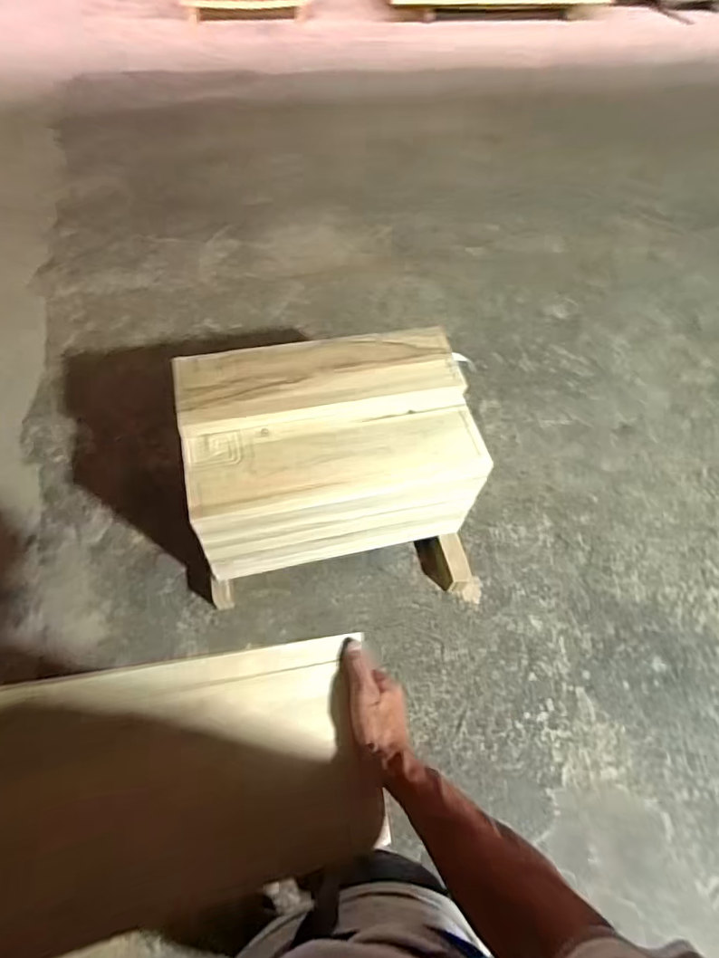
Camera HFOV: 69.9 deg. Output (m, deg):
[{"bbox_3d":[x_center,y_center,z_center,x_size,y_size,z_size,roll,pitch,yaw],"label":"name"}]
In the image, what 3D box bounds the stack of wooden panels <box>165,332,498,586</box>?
[{"bbox_3d":[-0.076,-0.074,1.370,0.703,0.355,0.460,-10,60,-11],"label":"stack of wooden panels"}]

